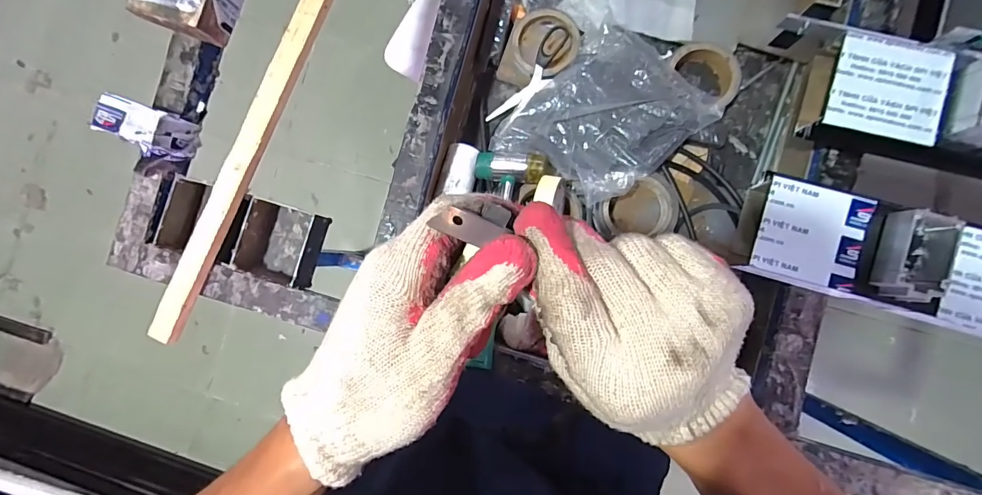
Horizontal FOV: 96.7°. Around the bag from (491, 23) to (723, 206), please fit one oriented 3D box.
[{"bbox_3d":[0.150,-0.168,0.582,0.248,0.056,0.189,-43,84,2],"label":"bag"}]

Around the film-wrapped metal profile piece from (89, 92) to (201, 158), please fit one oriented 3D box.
[{"bbox_3d":[-0.432,-0.146,0.556,0.080,0.084,0.059,18,89,6],"label":"film-wrapped metal profile piece"}]

